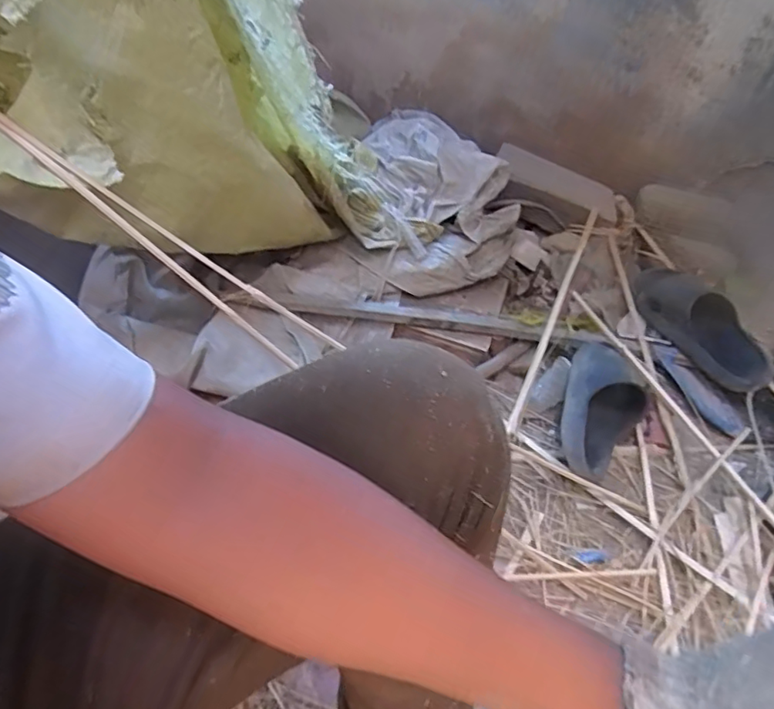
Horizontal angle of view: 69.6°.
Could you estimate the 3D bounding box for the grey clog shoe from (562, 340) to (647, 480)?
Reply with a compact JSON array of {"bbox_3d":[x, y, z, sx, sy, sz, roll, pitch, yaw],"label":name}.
[{"bbox_3d":[0.324,0.077,0.854,0.119,0.088,0.224,24,49,16],"label":"grey clog shoe"}]

